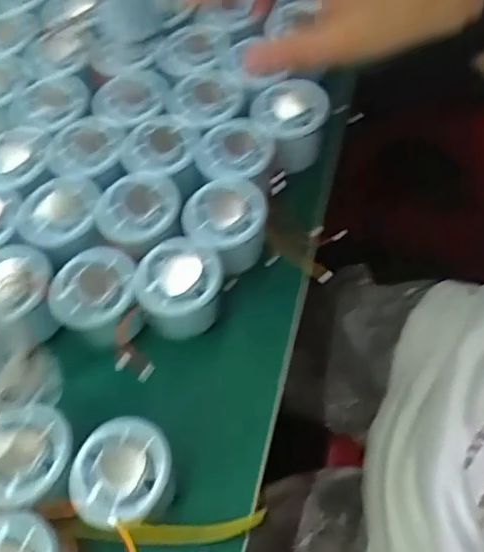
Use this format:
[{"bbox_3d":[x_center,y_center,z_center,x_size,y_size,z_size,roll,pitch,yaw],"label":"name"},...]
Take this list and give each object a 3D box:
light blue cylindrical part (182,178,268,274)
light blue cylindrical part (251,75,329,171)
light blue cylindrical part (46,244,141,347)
[{"bbox_3d":[-0.010,-0.035,0.453,0.060,0.043,0.063,-2,62,3],"label":"light blue cylindrical part"},{"bbox_3d":[0.042,-0.128,0.497,0.063,0.051,0.052,-30,64,-11],"label":"light blue cylindrical part"},{"bbox_3d":[-0.103,0.018,0.434,0.057,0.057,0.062,-2,62,3],"label":"light blue cylindrical part"}]

